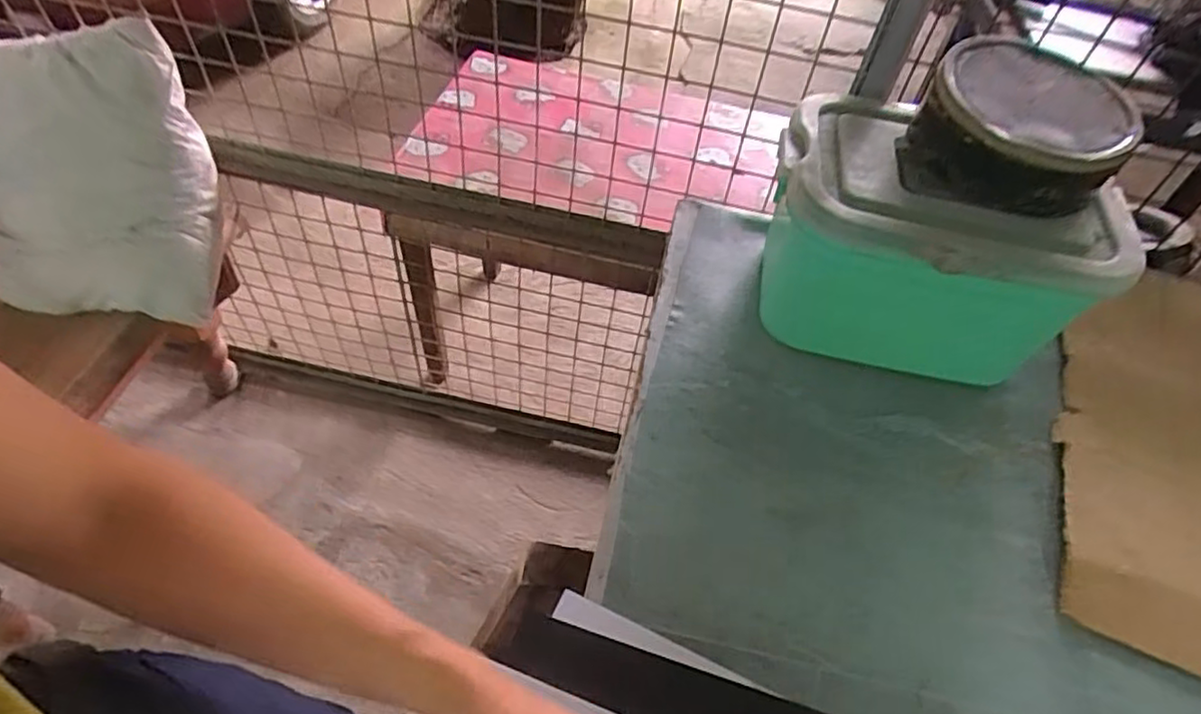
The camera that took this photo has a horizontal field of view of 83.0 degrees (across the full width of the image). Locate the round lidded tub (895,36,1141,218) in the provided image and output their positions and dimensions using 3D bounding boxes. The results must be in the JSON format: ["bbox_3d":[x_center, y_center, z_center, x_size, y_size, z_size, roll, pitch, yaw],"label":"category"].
[{"bbox_3d":[0.434,-0.237,0.703,0.194,0.076,0.224,36,58,20],"label":"round lidded tub"}]

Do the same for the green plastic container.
[{"bbox_3d":[0.360,-0.125,0.781,0.334,0.218,0.251,14,54,5],"label":"green plastic container"}]

